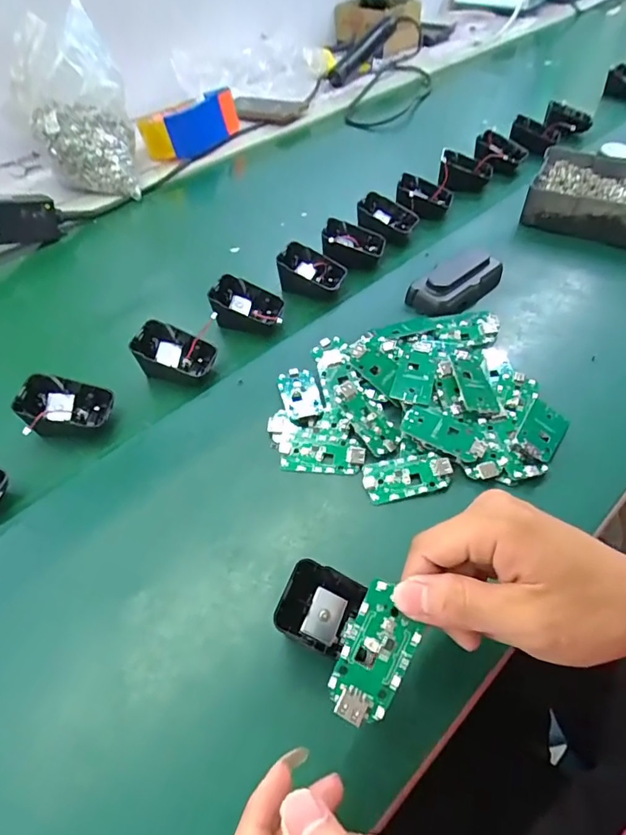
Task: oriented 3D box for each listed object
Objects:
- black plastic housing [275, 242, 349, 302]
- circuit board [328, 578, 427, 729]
[{"bbox_3d":[-0.003,-0.152,0.507,0.065,0.035,0.049,20,54,20],"label":"black plastic housing"},{"bbox_3d":[0.030,0.113,0.234,0.032,0.004,0.061,25,80,16],"label":"circuit board"}]

